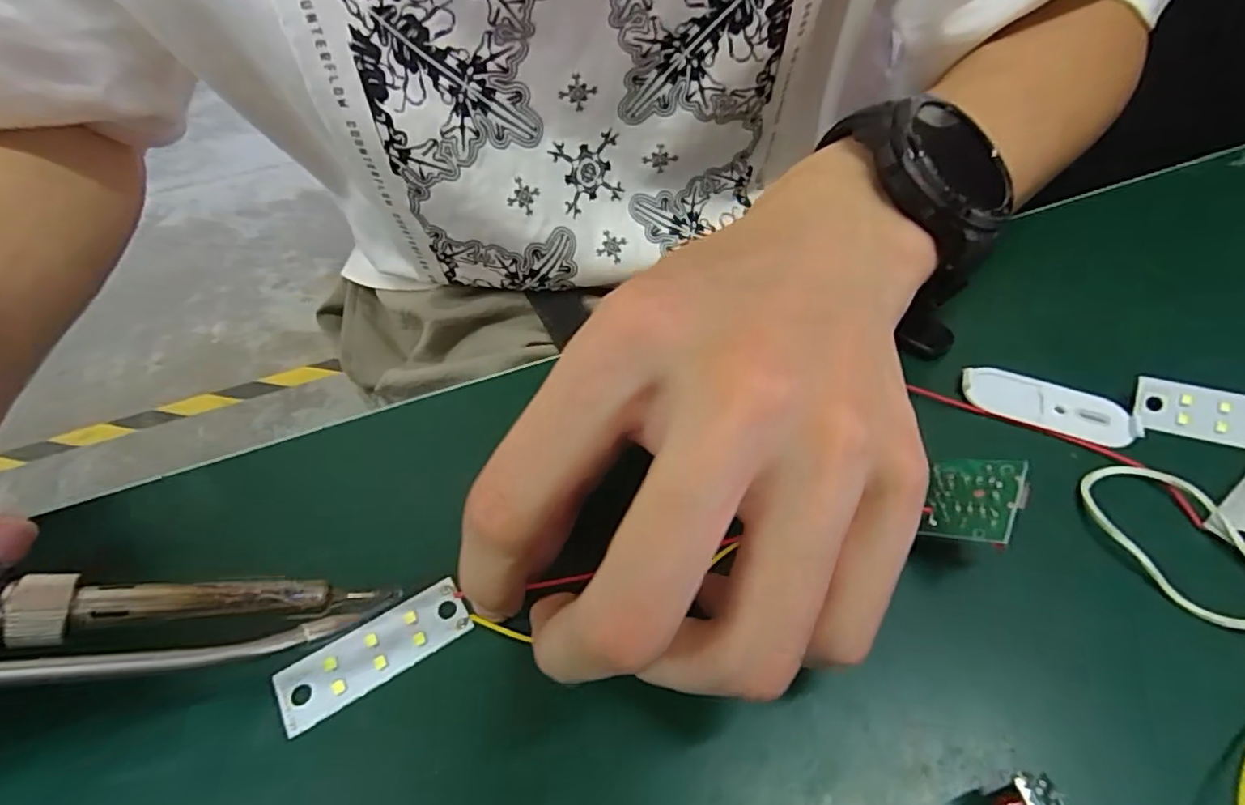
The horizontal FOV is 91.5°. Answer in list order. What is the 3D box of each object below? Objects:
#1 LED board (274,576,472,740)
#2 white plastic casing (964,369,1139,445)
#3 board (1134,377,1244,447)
[{"bbox_3d":[-0.061,0.061,0.150,0.045,0.004,0.015,-28,57,-21],"label":"LED board"},{"bbox_3d":[0.134,0.000,0.194,0.048,0.005,0.017,22,56,17],"label":"white plastic casing"},{"bbox_3d":[0.183,0.004,0.186,0.045,0.004,0.016,13,84,14],"label":"board"}]

